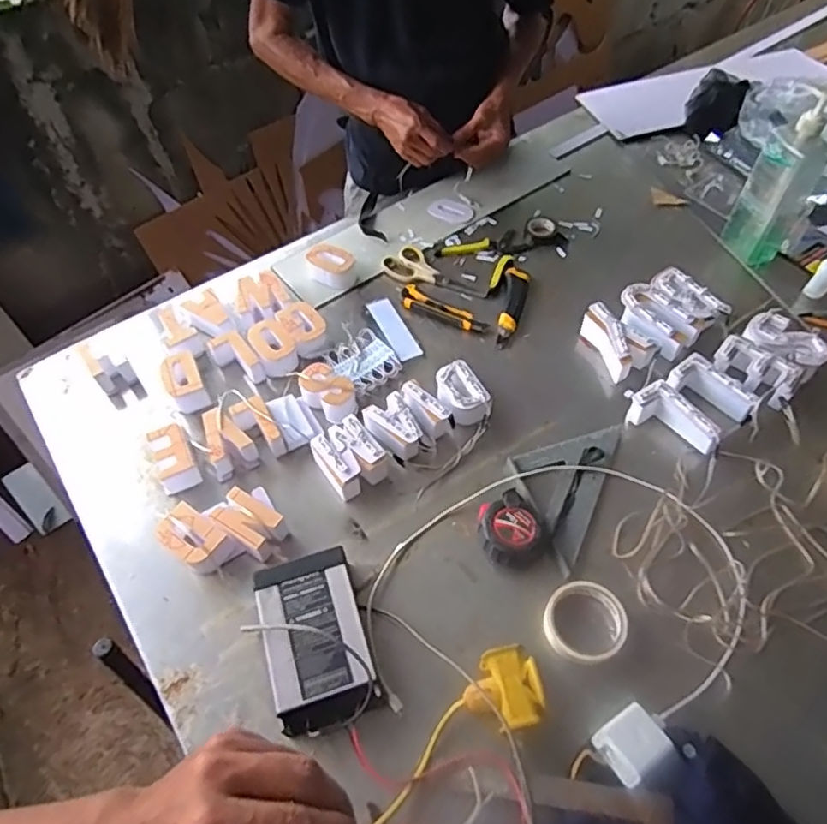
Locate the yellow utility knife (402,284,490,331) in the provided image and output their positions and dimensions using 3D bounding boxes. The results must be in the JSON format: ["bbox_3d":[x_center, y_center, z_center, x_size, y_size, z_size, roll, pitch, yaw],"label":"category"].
[{"bbox_3d":[0.044,-0.162,1.022,0.153,0.012,0.046,30,62,20],"label":"yellow utility knife"}]

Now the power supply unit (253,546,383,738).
[{"bbox_3d":[-0.114,0.254,0.709,0.119,0.043,0.189,-16,57,-9],"label":"power supply unit"}]

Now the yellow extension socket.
[{"bbox_3d":[0.095,0.297,0.671,0.080,0.035,0.082,-7,55,-3],"label":"yellow extension socket"}]

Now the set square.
[{"bbox_3d":[0.189,0.092,0.841,0.122,0.013,0.221,23,57,13],"label":"set square"}]

